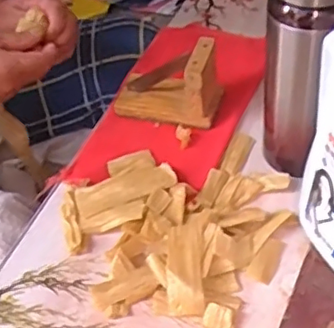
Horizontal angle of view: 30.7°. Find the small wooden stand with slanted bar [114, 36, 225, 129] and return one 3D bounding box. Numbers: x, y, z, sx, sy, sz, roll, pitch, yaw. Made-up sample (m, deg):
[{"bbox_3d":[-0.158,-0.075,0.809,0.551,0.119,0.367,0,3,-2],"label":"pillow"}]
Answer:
[{"bbox_3d":[-0.002,-0.092,0.658,0.113,0.076,0.066,9,49,14],"label":"small wooden stand with slanted bar"}]

